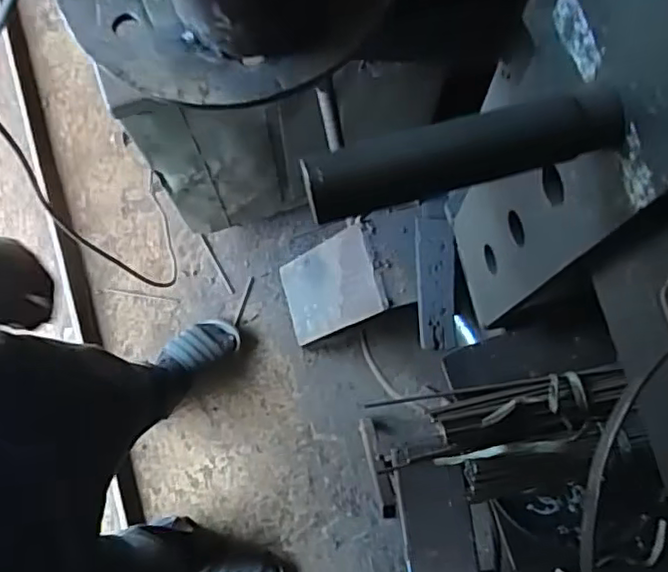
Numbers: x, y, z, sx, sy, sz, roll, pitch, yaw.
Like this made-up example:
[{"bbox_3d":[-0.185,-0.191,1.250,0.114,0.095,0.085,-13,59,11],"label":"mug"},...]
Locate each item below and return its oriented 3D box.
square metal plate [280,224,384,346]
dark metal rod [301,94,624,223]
[{"bbox_3d":[-0.011,0.005,1.072,0.207,0.012,0.149,-23,75,39],"label":"square metal plate"},{"bbox_3d":[0.064,-0.065,0.306,0.155,0.023,0.030,-14,76,-2],"label":"dark metal rod"}]

